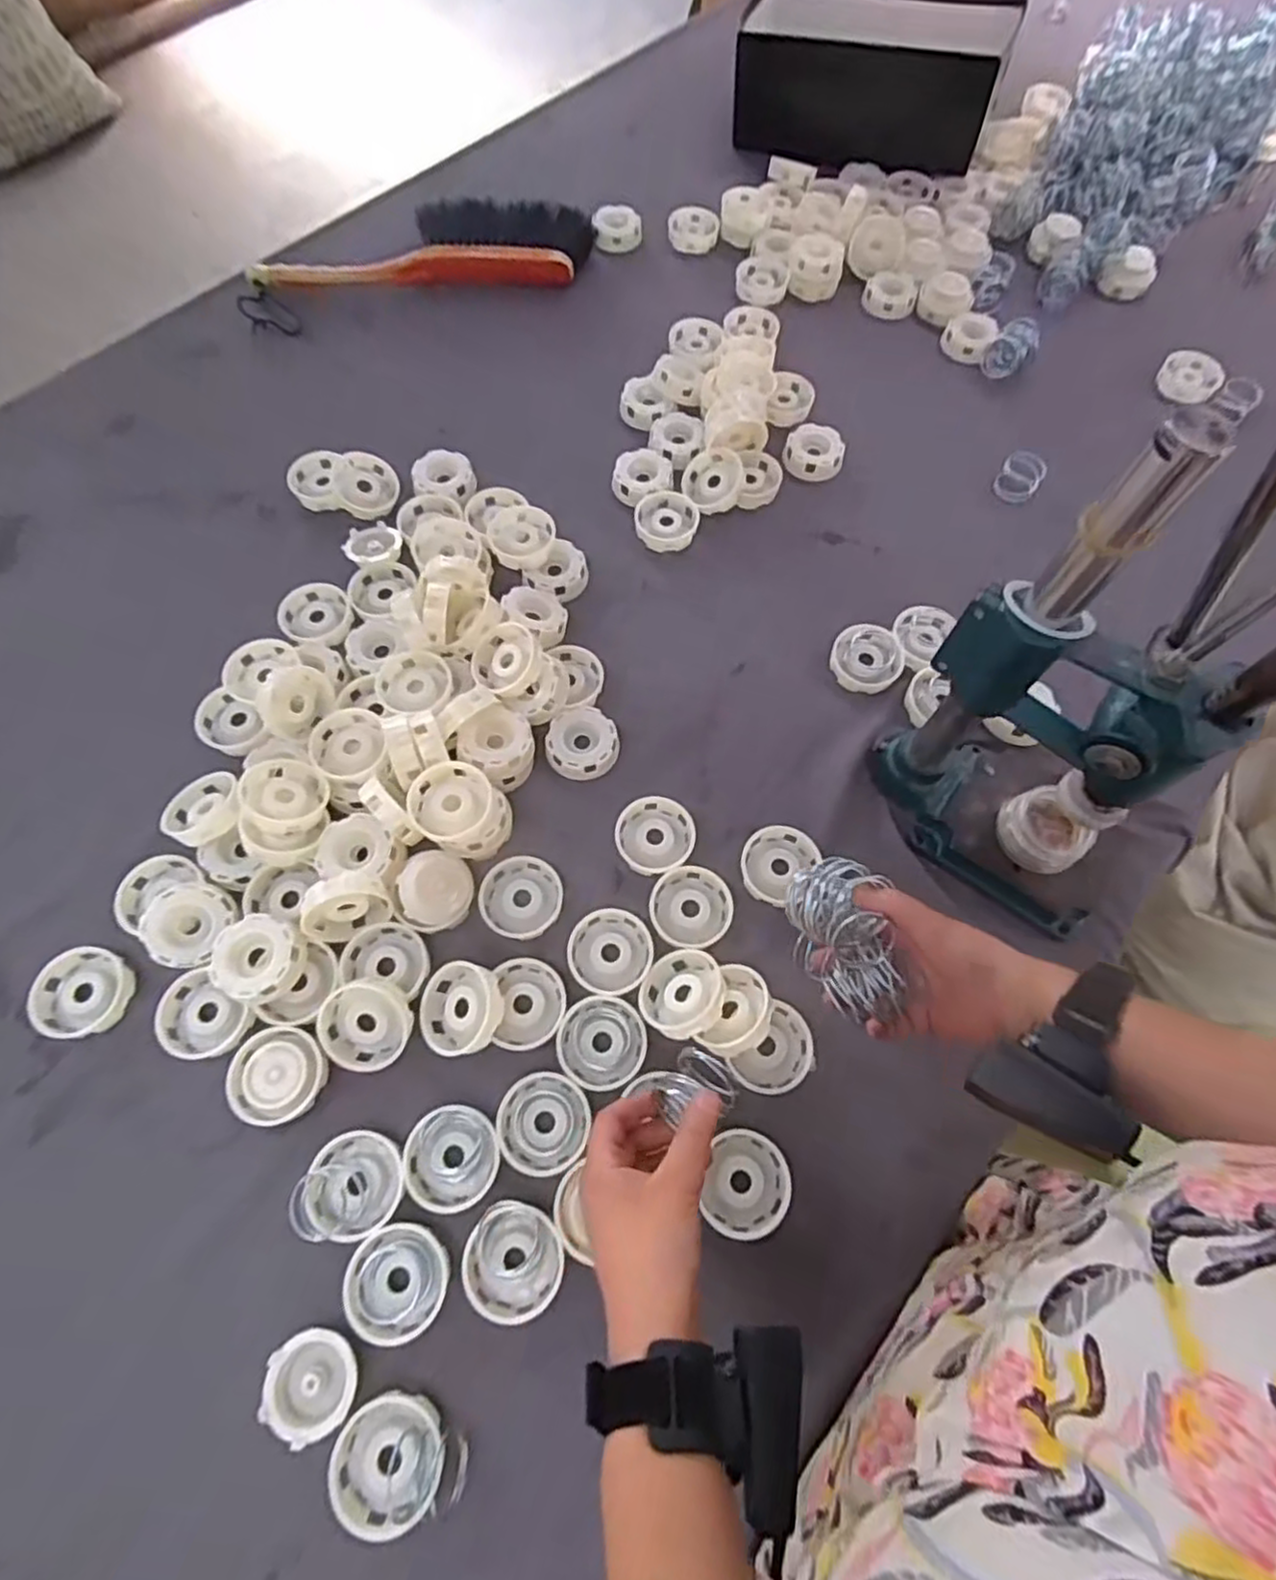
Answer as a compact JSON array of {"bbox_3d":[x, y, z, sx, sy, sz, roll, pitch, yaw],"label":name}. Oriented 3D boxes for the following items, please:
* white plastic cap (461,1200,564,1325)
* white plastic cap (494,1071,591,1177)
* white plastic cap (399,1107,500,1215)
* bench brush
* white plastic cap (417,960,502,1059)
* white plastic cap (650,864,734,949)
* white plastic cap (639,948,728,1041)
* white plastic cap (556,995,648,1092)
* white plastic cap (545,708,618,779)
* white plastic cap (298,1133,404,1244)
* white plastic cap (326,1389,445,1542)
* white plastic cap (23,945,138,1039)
[{"bbox_3d":[-0.087,0.329,0.493,0.067,0.021,0.066,-1,68,2],"label":"white plastic cap"},{"bbox_3d":[-0.071,0.246,0.526,0.067,0.014,0.066,-1,68,2],"label":"white plastic cap"},{"bbox_3d":[-0.137,0.267,0.515,0.070,0.019,0.067,-1,68,2],"label":"white plastic cap"},{"bbox_3d":[-0.270,-0.688,0.903,0.424,0.054,0.113,-3,69,-3],"label":"bench brush"},{"bbox_3d":[-0.136,0.168,0.545,0.066,0.019,0.066,-8,69,21],"label":"white plastic cap"},{"bbox_3d":[0.044,0.097,0.587,0.065,0.016,0.067,-1,68,2],"label":"white plastic cap"},{"bbox_3d":[0.036,0.157,0.547,0.068,0.022,0.065,-19,32,12],"label":"white plastic cap"},{"bbox_3d":[-0.028,0.195,0.547,0.066,0.019,0.065,-1,68,2],"label":"white plastic cap"},{"bbox_3d":[-0.050,-0.043,0.640,0.065,0.015,0.063,-1,68,2],"label":"white plastic cap"},{"bbox_3d":[-0.201,0.280,0.504,0.064,0.024,0.064,-1,68,2],"label":"white plastic cap"},{"bbox_3d":[-0.164,0.437,0.455,0.075,0.018,0.067,-39,72,-12],"label":"white plastic cap"},{"bbox_3d":[-0.448,0.165,0.574,0.076,0.022,0.069,15,69,4],"label":"white plastic cap"}]

